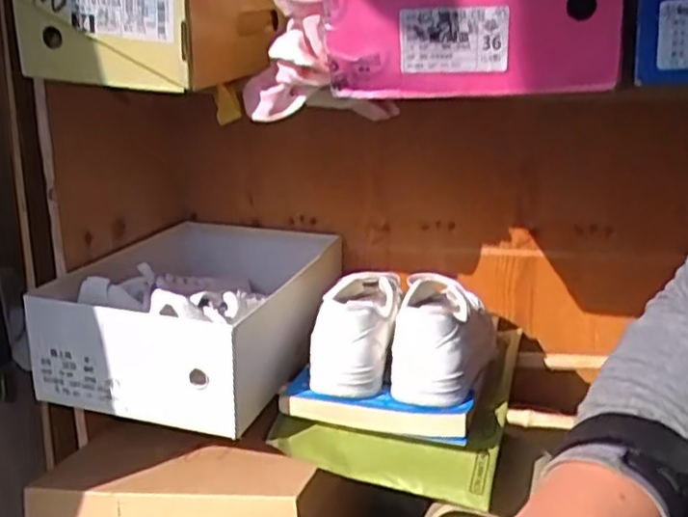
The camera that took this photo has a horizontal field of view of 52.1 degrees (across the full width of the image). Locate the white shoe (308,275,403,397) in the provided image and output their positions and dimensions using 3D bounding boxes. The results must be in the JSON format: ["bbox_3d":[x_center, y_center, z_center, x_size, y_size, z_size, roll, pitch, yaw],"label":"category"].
[{"bbox_3d":[0.012,0.064,0.652,0.070,0.089,0.122,3,14,13],"label":"white shoe"}]

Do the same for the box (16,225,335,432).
[{"bbox_3d":[-0.133,0.053,0.729,0.229,0.112,0.302,3,14,15],"label":"box"}]

